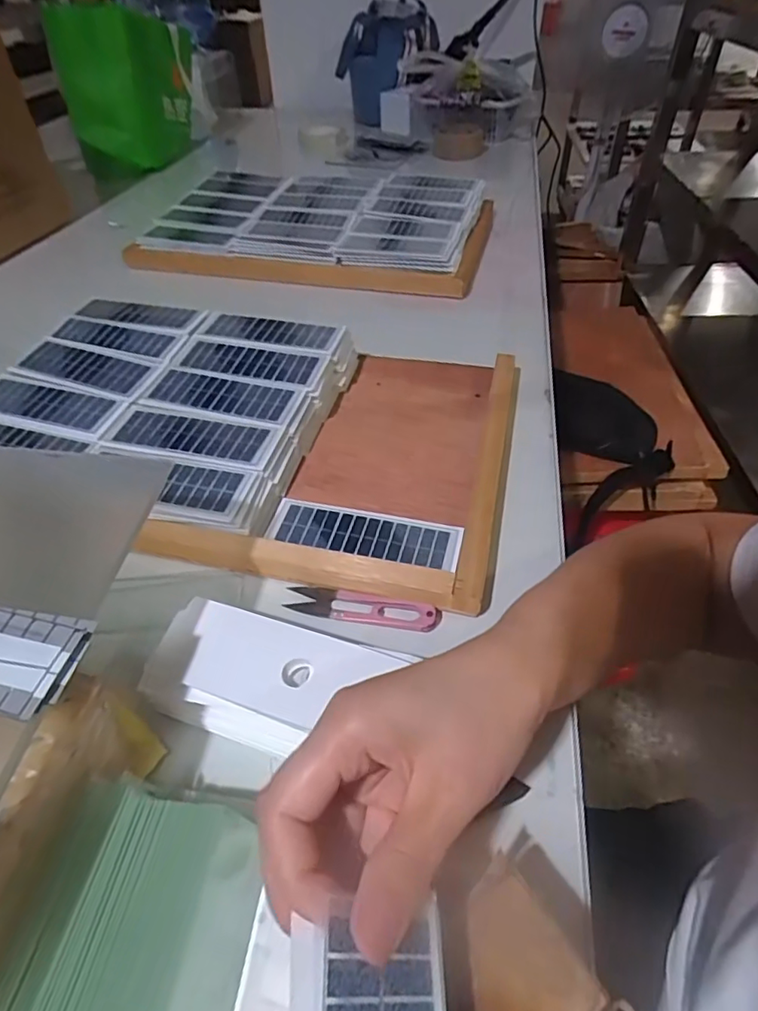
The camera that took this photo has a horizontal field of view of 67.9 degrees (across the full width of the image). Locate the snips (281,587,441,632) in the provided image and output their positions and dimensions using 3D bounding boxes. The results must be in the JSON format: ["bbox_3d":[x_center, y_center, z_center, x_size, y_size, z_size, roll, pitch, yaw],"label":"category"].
[{"bbox_3d":[-0.012,0.069,0.380,0.103,0.009,0.021,8,47,10],"label":"snips"}]

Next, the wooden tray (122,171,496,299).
[{"bbox_3d":[-0.089,-0.418,0.834,0.486,0.057,0.288,9,47,10],"label":"wooden tray"}]

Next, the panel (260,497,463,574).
[{"bbox_3d":[-0.011,0.021,0.428,0.144,0.005,0.045,9,50,10],"label":"panel"}]

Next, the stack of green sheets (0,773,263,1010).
[{"bbox_3d":[-0.108,0.191,0.230,0.089,0.041,0.151,2,46,4],"label":"stack of green sheets"}]

